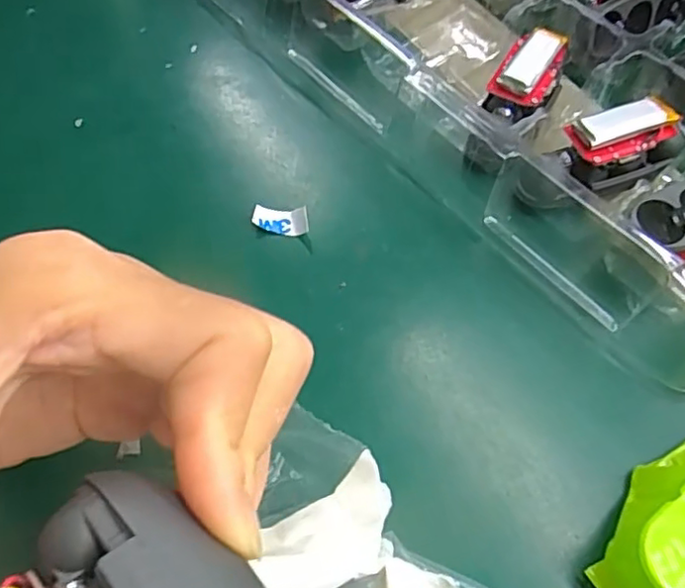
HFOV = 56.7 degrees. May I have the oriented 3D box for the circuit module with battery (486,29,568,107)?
[{"bbox_3d":[0.072,-0.087,0.241,0.019,0.012,0.032,31,68,17],"label":"circuit module with battery"}]

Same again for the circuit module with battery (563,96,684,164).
[{"bbox_3d":[0.099,-0.057,0.224,0.036,0.012,0.016,-16,63,-6],"label":"circuit module with battery"}]

